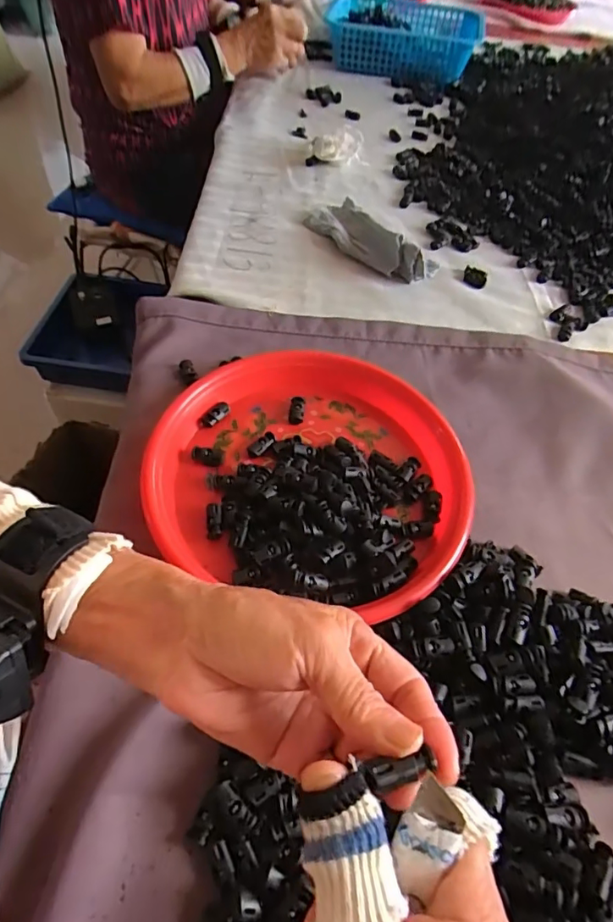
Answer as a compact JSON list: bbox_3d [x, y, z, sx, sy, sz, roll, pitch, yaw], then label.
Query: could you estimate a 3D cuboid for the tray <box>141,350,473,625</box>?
[{"bbox_3d":[0.004,0.003,0.412,0.253,0.034,0.236,2,55,-3],"label":"tray"}]

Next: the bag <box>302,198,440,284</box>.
[{"bbox_3d":[0.079,-0.280,0.614,0.181,0.042,0.077,40,61,21],"label":"bag"}]

